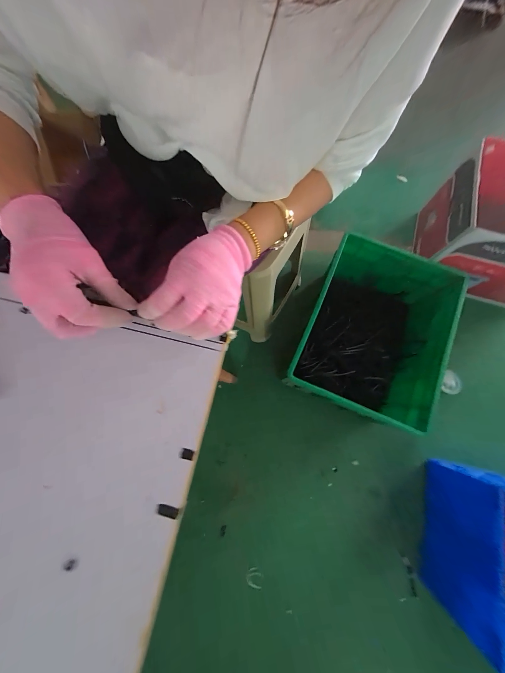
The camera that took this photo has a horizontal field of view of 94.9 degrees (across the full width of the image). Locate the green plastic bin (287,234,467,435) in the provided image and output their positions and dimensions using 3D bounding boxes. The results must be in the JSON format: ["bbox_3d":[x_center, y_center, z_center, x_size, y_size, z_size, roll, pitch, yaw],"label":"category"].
[{"bbox_3d":[0.398,-0.018,0.808,0.411,0.235,0.544,23,78,6],"label":"green plastic bin"}]

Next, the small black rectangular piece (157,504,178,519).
[{"bbox_3d":[-0.078,0.160,0.213,0.018,0.004,0.008,15,78,4],"label":"small black rectangular piece"}]

